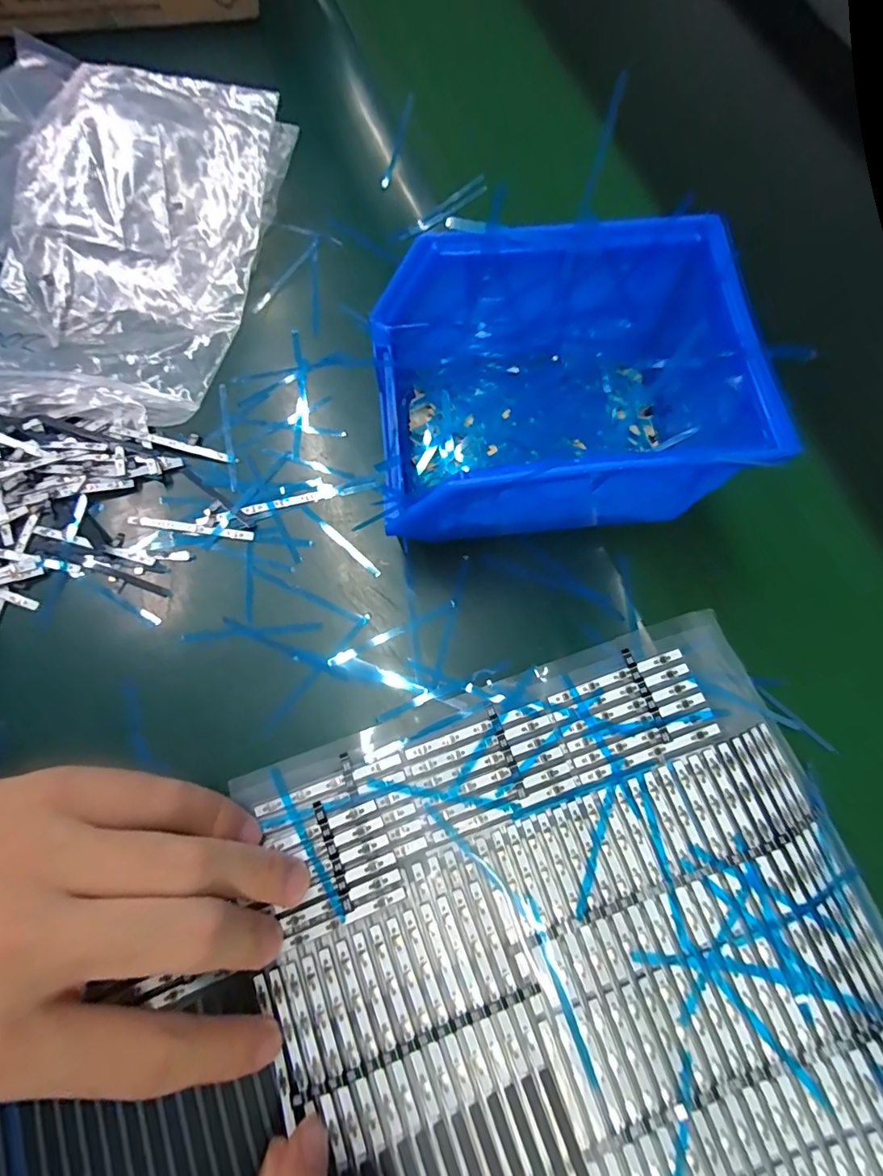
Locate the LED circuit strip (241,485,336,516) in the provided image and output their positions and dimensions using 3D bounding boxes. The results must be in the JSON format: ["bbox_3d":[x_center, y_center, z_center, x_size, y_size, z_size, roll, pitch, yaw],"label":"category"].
[{"bbox_3d":[-0.072,-0.041,0.238,0.043,0.004,0.006,-17,86,-7],"label":"LED circuit strip"}]

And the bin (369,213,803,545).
[{"bbox_3d":[0.046,-0.079,0.212,0.141,0.079,0.102,-6,74,-4],"label":"bin"}]

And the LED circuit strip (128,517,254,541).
[{"bbox_3d":[-0.117,-0.028,0.233,0.060,0.004,0.005,8,73,0],"label":"LED circuit strip"}]

